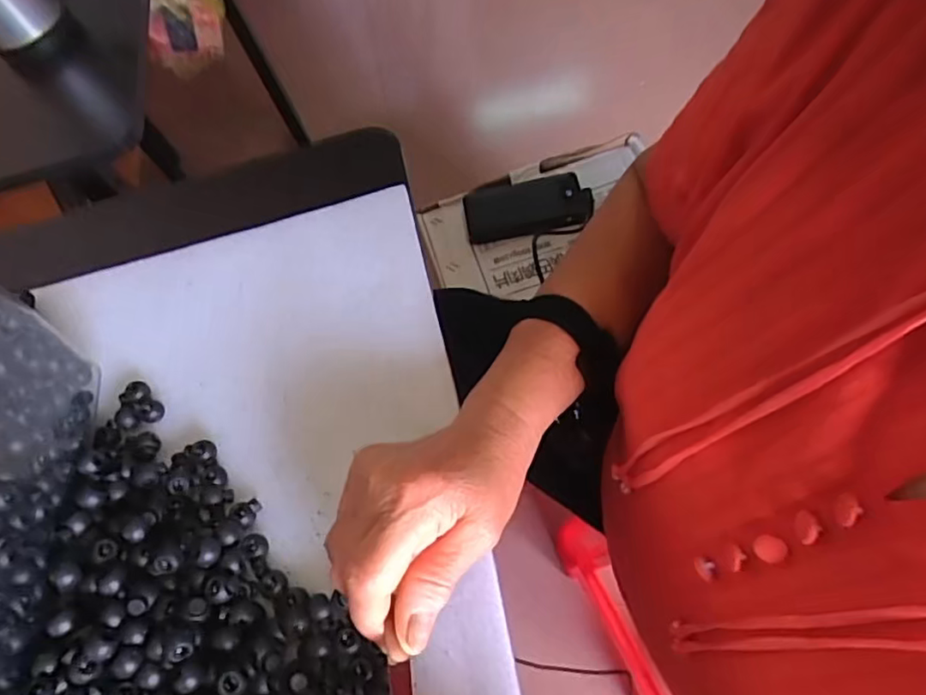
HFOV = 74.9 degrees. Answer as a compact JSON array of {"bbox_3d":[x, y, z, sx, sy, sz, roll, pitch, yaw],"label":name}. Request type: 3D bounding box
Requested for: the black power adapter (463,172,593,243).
[{"bbox_3d":[0.087,-0.196,0.824,0.168,0.023,0.095,-10,63,5],"label":"black power adapter"}]

